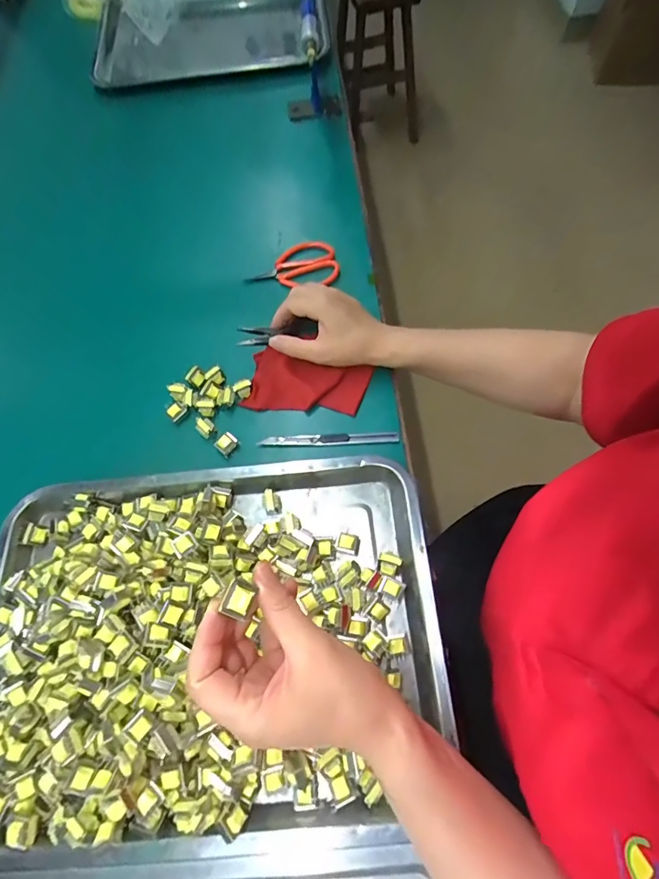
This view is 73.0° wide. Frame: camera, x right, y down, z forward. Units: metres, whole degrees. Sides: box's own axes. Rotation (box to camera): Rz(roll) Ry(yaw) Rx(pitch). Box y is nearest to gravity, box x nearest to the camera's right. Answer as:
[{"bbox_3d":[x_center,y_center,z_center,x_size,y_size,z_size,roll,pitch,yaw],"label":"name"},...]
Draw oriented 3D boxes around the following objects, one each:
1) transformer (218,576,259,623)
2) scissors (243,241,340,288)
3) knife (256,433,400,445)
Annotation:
[{"bbox_3d":[-0.050,0.090,0.253,0.018,0.008,0.019,21,68,12],"label":"transformer"},{"bbox_3d":[-0.047,-0.214,0.555,0.110,0.022,0.064,-18,66,-5],"label":"scissors"},{"bbox_3d":[0.000,-0.002,0.456,0.139,0.008,0.013,-2,65,2],"label":"knife"}]

